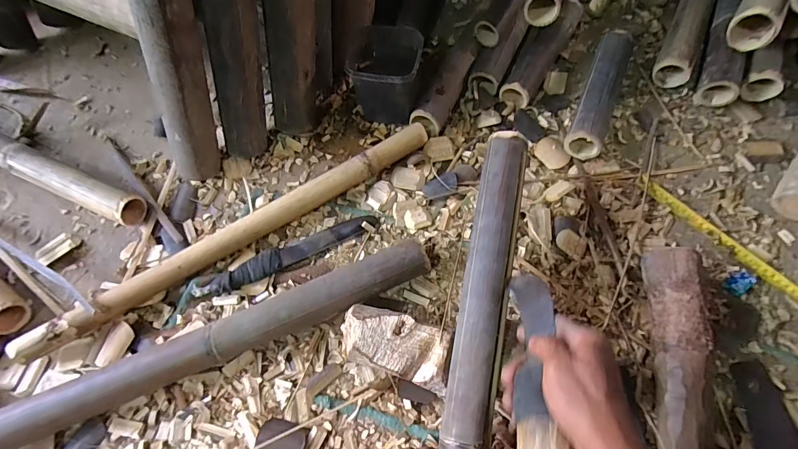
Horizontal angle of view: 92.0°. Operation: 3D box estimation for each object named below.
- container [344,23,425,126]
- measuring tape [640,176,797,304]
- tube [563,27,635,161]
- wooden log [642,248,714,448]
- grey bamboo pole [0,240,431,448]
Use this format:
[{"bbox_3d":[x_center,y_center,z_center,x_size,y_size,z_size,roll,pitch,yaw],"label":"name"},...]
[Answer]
[{"bbox_3d":[-0.022,-0.243,0.659,0.116,0.125,0.109,10,66,7],"label":"container"},{"bbox_3d":[0.494,0.024,0.579,0.027,0.010,0.291,-38,69,-14],"label":"measuring tape"},{"bbox_3d":[0.352,-0.231,0.674,0.060,0.060,0.268,22,68,12],"label":"tube"},{"bbox_3d":[0.349,0.153,0.486,0.050,0.070,0.246,8,66,7],"label":"wooden log"},{"bbox_3d":[-0.264,0.168,0.517,0.652,0.064,0.054,-22,66,-7],"label":"grey bamboo pole"}]

